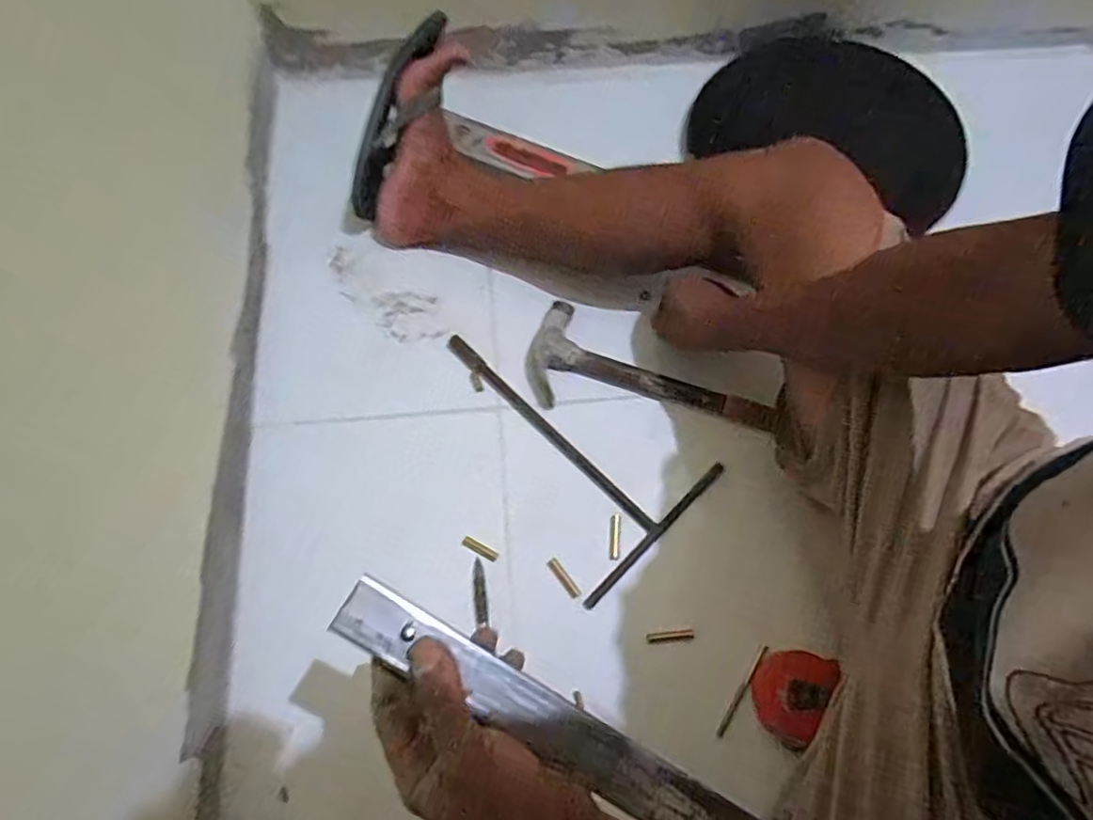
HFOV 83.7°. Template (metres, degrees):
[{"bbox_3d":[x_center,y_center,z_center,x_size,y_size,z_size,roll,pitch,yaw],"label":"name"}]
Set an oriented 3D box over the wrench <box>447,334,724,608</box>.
[{"bbox_3d":[0.005,0.021,0.632,0.184,0.011,0.303,-41,71,-16],"label":"wrench"}]

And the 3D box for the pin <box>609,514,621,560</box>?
[{"bbox_3d":[0.066,0.123,0.592,0.010,0.004,0.043,4,66,3],"label":"pin"}]

